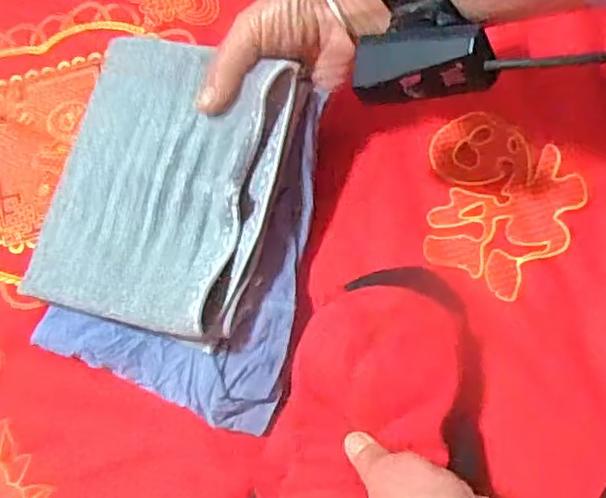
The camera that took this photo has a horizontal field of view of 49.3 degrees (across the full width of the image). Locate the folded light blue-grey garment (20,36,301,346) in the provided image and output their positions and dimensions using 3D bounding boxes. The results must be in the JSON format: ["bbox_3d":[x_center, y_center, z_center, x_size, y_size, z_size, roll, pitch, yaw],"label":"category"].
[{"bbox_3d":[-0.084,-0.039,0.383,0.132,0.024,0.164,14,84,13],"label":"folded light blue-grey garment"}]

